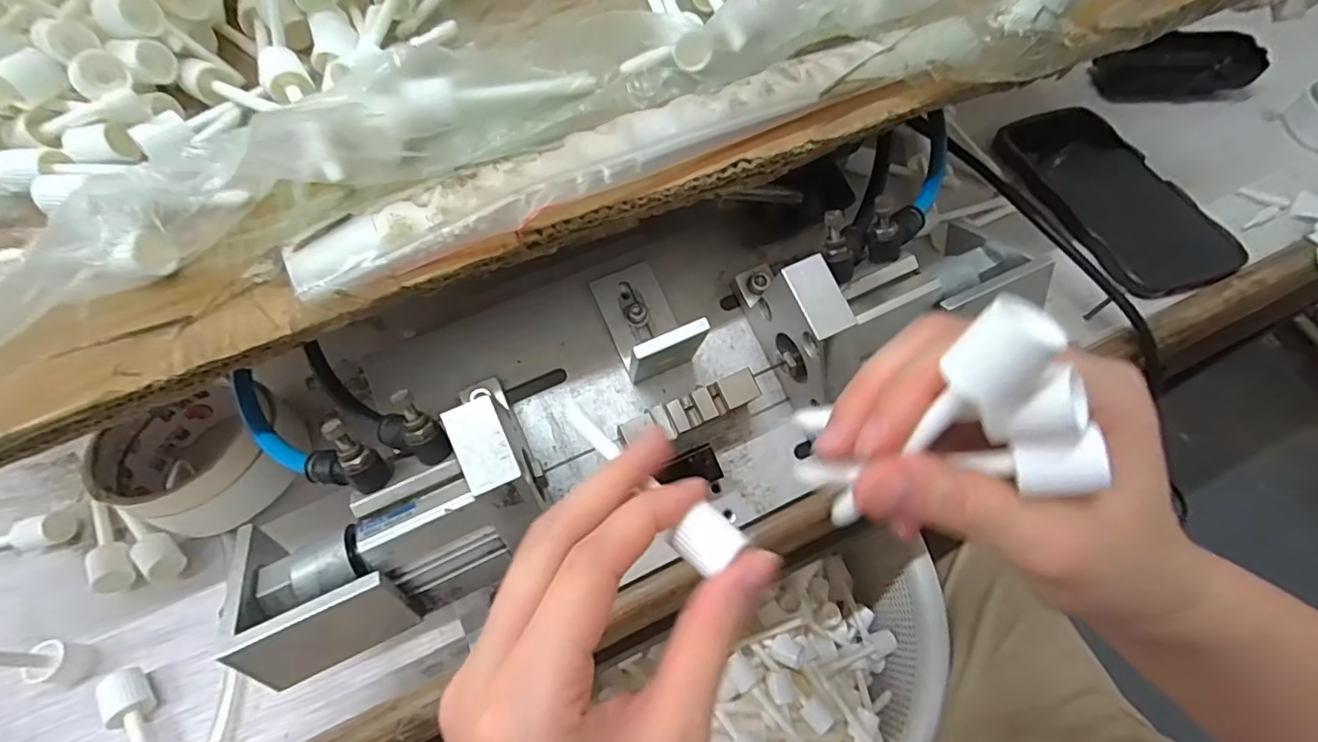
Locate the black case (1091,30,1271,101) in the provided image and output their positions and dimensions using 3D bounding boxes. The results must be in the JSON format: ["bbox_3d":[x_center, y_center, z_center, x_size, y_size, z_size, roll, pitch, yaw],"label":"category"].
[{"bbox_3d":[0.417,-0.252,0.461,0.106,0.027,0.059,-4,61,1],"label":"black case"}]

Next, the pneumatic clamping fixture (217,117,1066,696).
[{"bbox_3d":[-0.003,0.004,0.281,0.380,0.092,0.153,-20,62,-7],"label":"pneumatic clamping fixture"}]

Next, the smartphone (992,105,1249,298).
[{"bbox_3d":[0.319,-0.125,0.399,0.084,0.018,0.167,-15,62,-5],"label":"smartphone"}]

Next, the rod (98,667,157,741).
[{"bbox_3d":[-0.244,0.170,0.268,0.014,0.019,0.065,-40,66,-17],"label":"rod"}]

